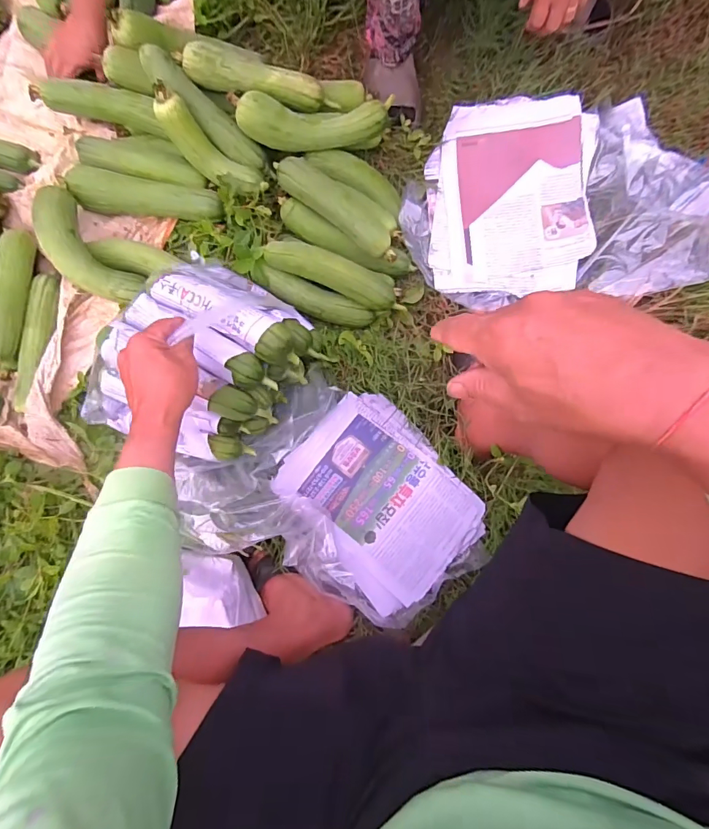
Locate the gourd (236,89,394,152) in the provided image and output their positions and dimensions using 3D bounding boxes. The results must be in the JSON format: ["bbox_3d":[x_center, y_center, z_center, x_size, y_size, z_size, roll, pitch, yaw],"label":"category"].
[{"bbox_3d":[-0.067,-0.484,0.690,0.249,0.058,0.071,-4,83,4],"label":"gourd"}]

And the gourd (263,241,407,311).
[{"bbox_3d":[-0.035,-0.225,0.678,0.234,0.049,0.048,24,86,7],"label":"gourd"}]

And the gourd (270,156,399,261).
[{"bbox_3d":[-0.030,-0.332,0.684,0.236,0.060,0.053,40,88,8],"label":"gourd"}]

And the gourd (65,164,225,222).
[{"bbox_3d":[-0.355,-0.374,0.731,0.266,0.054,0.060,9,85,6],"label":"gourd"}]

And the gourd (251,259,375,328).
[{"bbox_3d":[-0.080,-0.194,0.711,0.222,0.052,0.046,24,86,7],"label":"gourd"}]

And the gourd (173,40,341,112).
[{"bbox_3d":[-0.158,-0.547,0.700,0.256,0.055,0.049,9,84,-10],"label":"gourd"}]

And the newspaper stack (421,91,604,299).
[{"bbox_3d":[0.252,-0.354,0.691,0.252,0.048,0.305,3,84,5],"label":"newspaper stack"}]

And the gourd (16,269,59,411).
[{"bbox_3d":[-0.543,-0.125,0.723,0.040,0.033,0.235,6,84,5],"label":"gourd"}]

